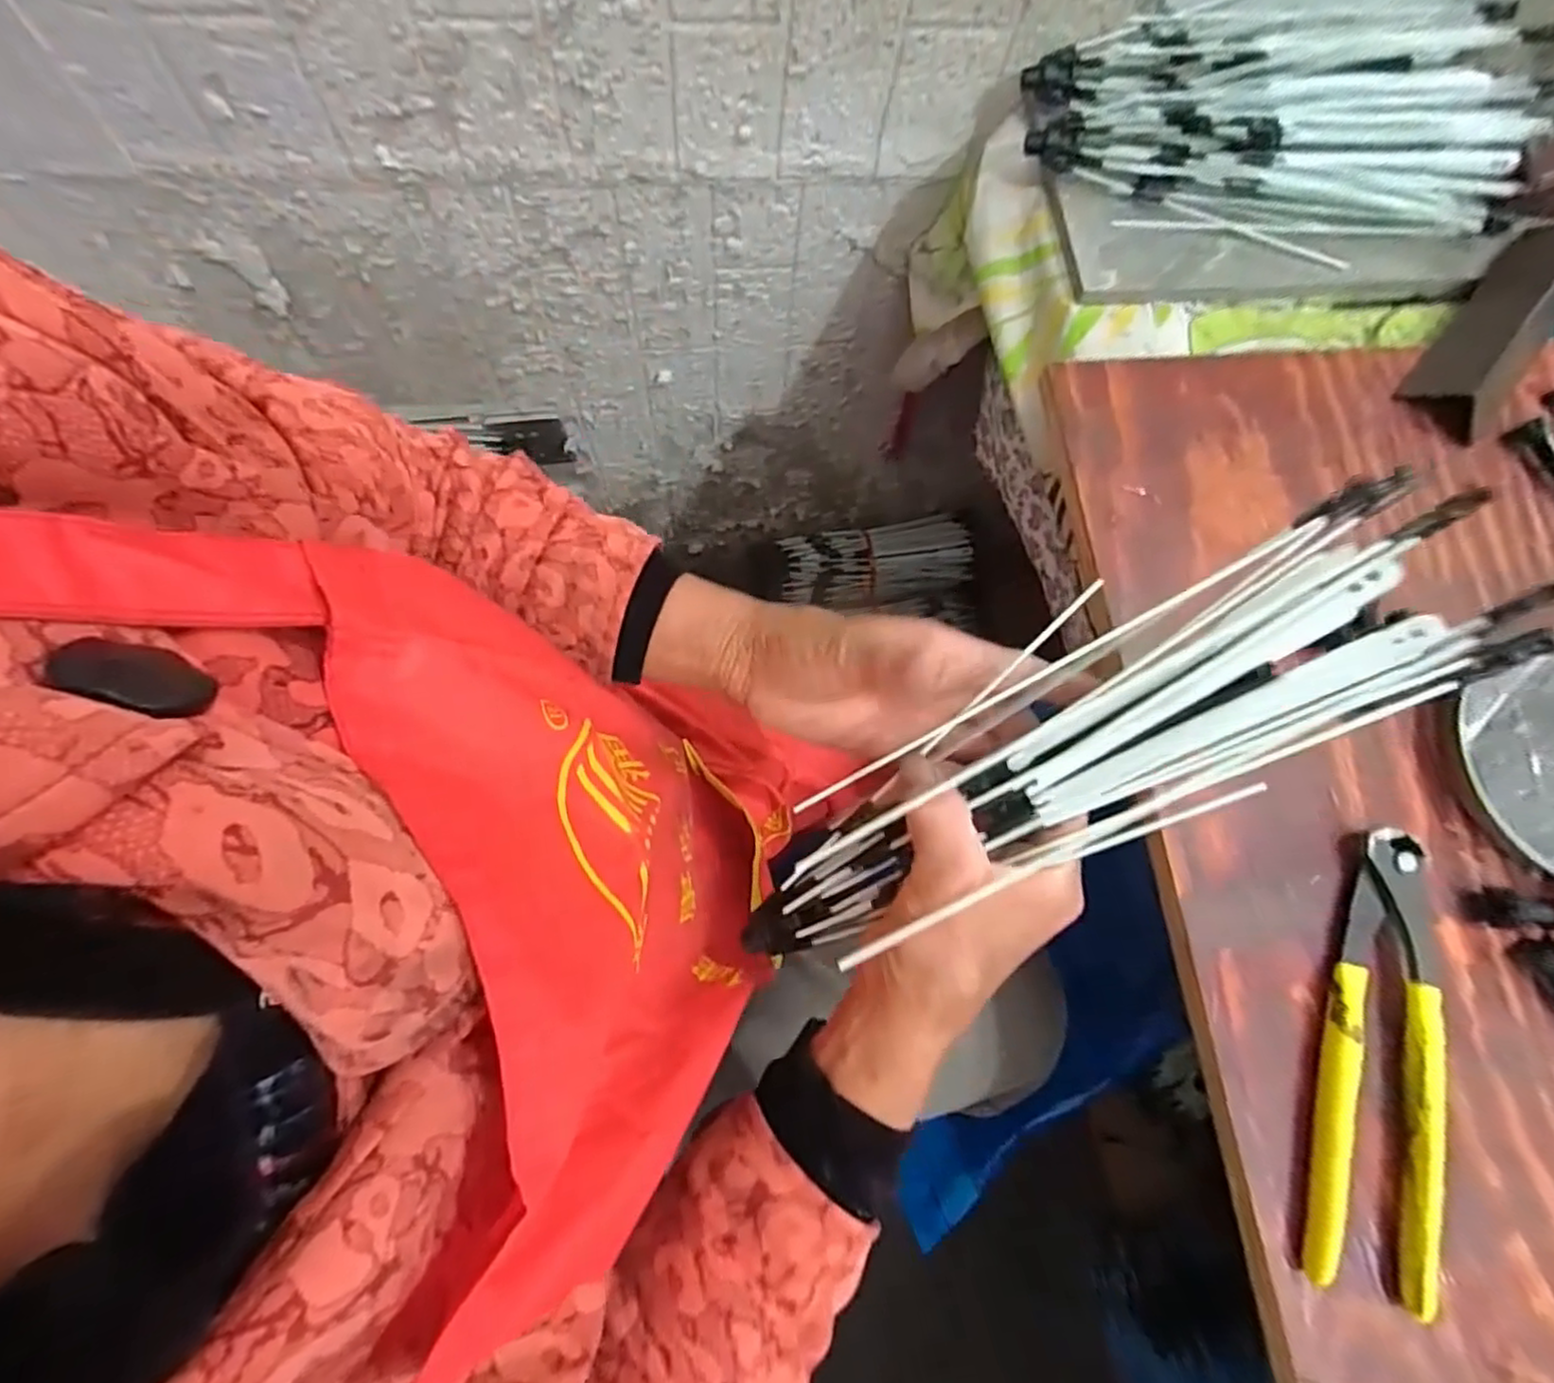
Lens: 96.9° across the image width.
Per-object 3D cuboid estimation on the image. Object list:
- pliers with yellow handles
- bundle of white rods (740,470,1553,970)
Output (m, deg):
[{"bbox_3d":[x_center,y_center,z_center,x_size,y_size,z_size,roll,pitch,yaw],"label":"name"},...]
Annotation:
[{"bbox_3d":[0.282,0.168,0.325,0.050,0.019,0.199,16,75,1],"label":"pliers with yellow handles"},{"bbox_3d":[0.116,0.022,0.268,0.289,0.053,0.086,-31,76,12],"label":"bundle of white rods"}]

